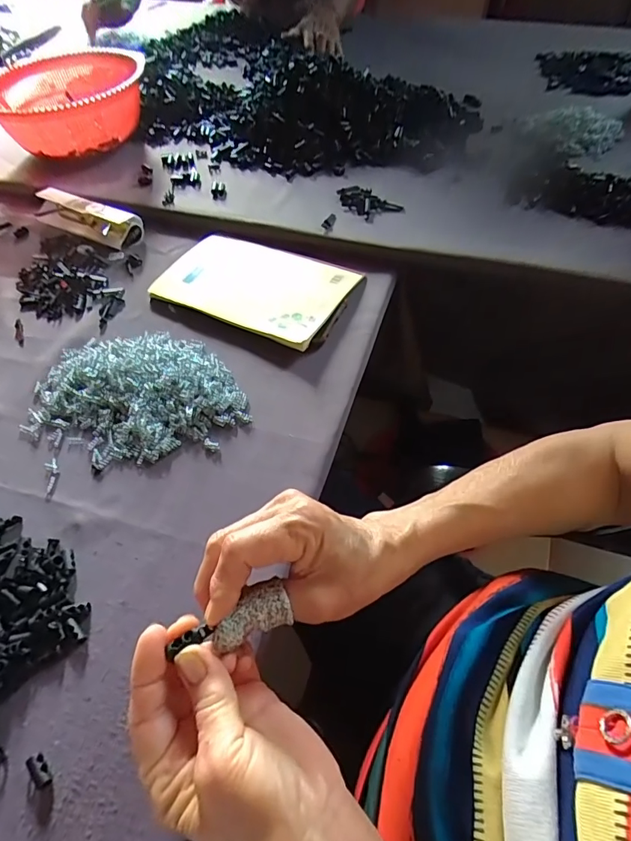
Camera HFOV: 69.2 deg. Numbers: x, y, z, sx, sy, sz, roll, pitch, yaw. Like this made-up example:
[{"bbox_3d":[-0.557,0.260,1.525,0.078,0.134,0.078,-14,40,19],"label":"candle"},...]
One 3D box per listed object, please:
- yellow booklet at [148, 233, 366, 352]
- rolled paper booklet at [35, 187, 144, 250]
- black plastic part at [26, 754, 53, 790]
[{"bbox_3d":[-0.066,-0.154,0.509,0.209,0.016,0.138,22,59,18],"label":"yellow booklet"},{"bbox_3d":[-0.294,-0.260,0.589,0.151,0.035,0.040,23,59,18],"label":"rolled paper booklet"},{"bbox_3d":[-0.165,0.210,0.273,0.010,0.006,0.020,-40,62,-22],"label":"black plastic part"}]

